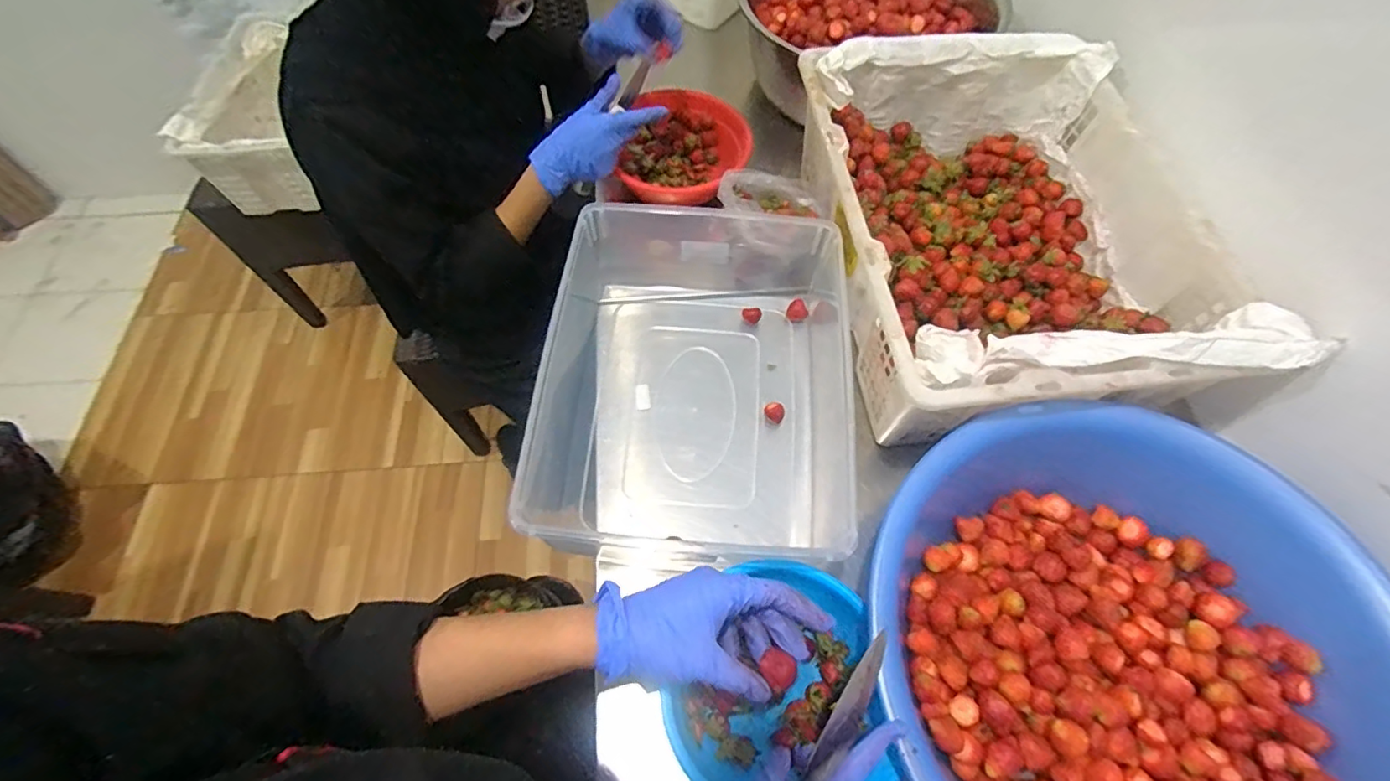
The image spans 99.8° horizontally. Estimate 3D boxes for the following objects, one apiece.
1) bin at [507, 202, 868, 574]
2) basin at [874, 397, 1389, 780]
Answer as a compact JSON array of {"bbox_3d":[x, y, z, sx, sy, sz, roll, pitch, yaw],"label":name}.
[{"bbox_3d":[0.007,-0.039,0.629,0.329,0.124,0.428,4,62,1],"label":"bin"},{"bbox_3d":[0.361,0.230,0.480,0.352,0.121,0.398,7,62,3],"label":"basin"}]

